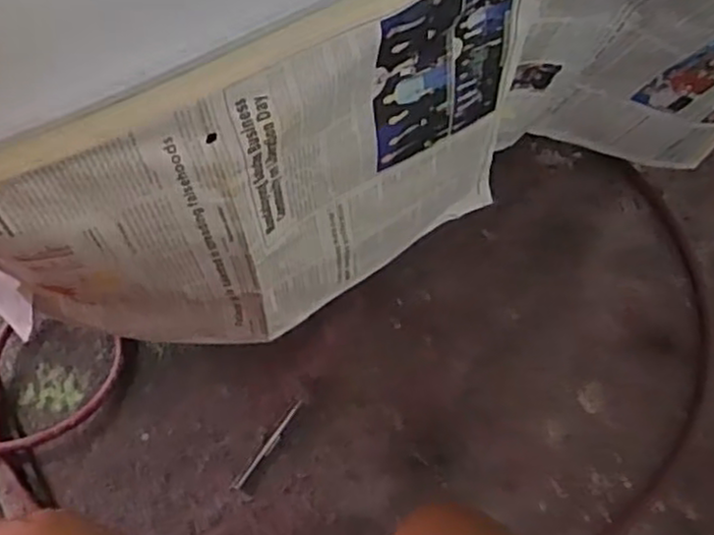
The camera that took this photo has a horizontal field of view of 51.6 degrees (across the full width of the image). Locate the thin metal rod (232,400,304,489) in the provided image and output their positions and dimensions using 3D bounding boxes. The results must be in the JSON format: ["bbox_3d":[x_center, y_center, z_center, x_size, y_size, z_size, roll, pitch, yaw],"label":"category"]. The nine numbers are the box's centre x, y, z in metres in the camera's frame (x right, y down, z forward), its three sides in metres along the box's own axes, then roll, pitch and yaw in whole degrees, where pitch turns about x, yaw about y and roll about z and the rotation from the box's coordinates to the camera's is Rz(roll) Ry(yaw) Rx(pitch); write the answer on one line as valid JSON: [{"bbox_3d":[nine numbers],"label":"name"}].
[{"bbox_3d":[-0.101,0.206,0.858,0.013,0.004,0.121,35,71,14],"label":"thin metal rod"}]

